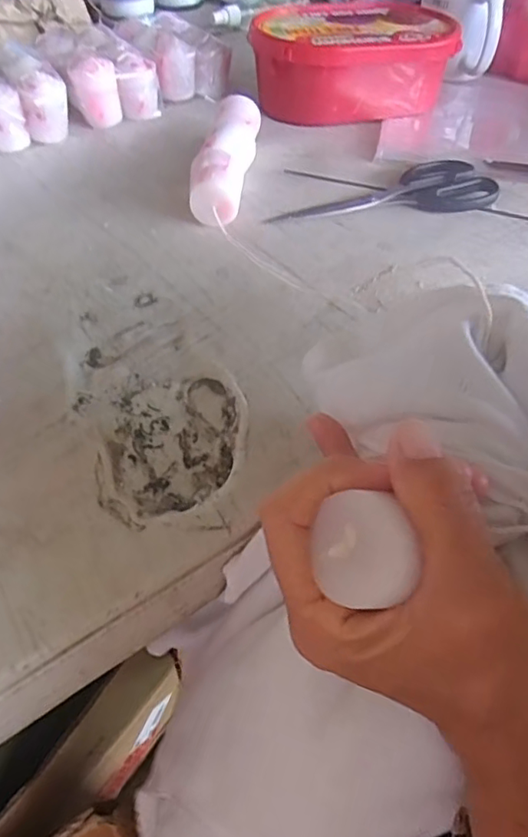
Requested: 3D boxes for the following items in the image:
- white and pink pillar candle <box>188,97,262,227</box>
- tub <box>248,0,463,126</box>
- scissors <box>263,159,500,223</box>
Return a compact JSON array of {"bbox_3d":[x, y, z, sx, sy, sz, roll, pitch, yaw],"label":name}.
[{"bbox_3d":[-0.027,-0.201,0.429,0.039,0.036,0.152,5,51,4],"label":"white and pink pillar candle"},{"bbox_3d":[0.082,-0.342,0.537,0.181,0.060,0.137,-3,50,-3],"label":"tub"},{"bbox_3d":[0.088,-0.174,0.427,0.171,0.012,0.063,-7,51,-6],"label":"scissors"}]

